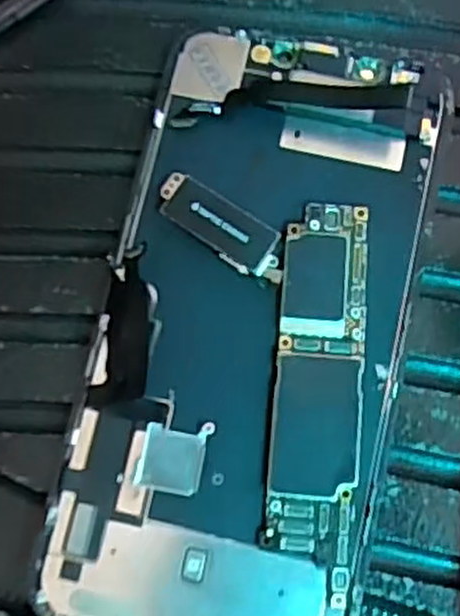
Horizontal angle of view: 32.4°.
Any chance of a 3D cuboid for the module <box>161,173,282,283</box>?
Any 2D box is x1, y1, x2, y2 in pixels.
[{"bbox_3d":[-0.002,-0.020,0.189,0.035,0.004,0.013,33,80,8],"label":"module"}]

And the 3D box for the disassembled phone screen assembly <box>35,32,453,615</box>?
[{"bbox_3d":[0.006,0.005,0.187,0.071,0.007,0.147,12,79,3],"label":"disassembled phone screen assembly"}]

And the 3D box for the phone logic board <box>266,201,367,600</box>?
[{"bbox_3d":[0.020,0.018,0.182,0.020,0.005,0.086,5,77,2],"label":"phone logic board"}]

